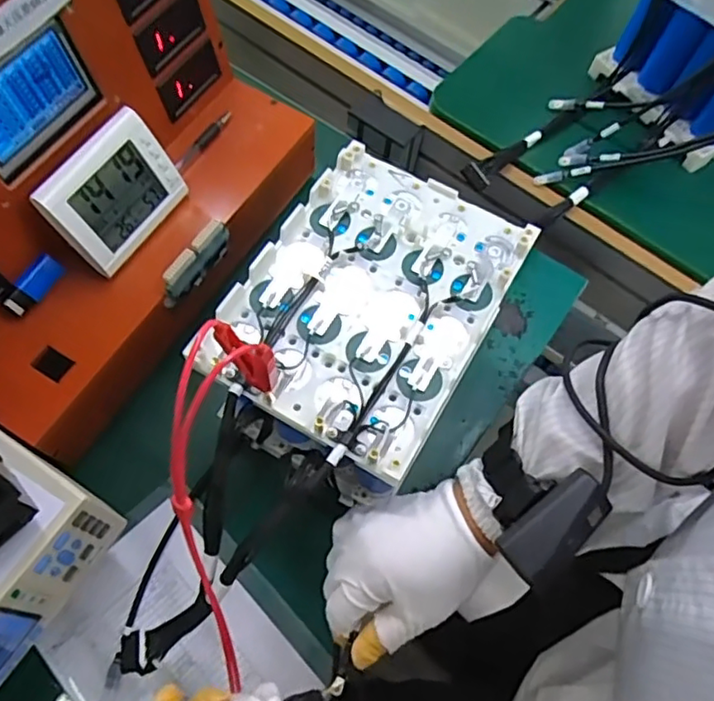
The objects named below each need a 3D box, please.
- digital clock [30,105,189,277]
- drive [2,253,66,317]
[{"bbox_3d":[-0.207,-0.133,0.522,0.029,0.096,0.114,19,63,34],"label":"digital clock"},{"bbox_3d":[-0.273,-0.055,0.516,0.017,0.019,0.055,30,68,10],"label":"drive"}]

